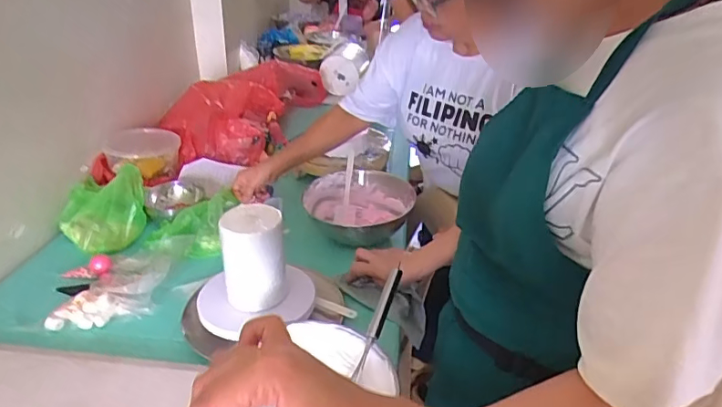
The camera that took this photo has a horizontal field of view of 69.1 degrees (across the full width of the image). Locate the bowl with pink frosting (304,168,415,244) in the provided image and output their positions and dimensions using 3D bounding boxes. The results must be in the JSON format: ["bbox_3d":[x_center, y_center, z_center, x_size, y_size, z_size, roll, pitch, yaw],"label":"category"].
[{"bbox_3d":[-0.008,0.012,1.112,0.210,0.083,0.224,1,30,-1],"label":"bowl with pink frosting"}]

